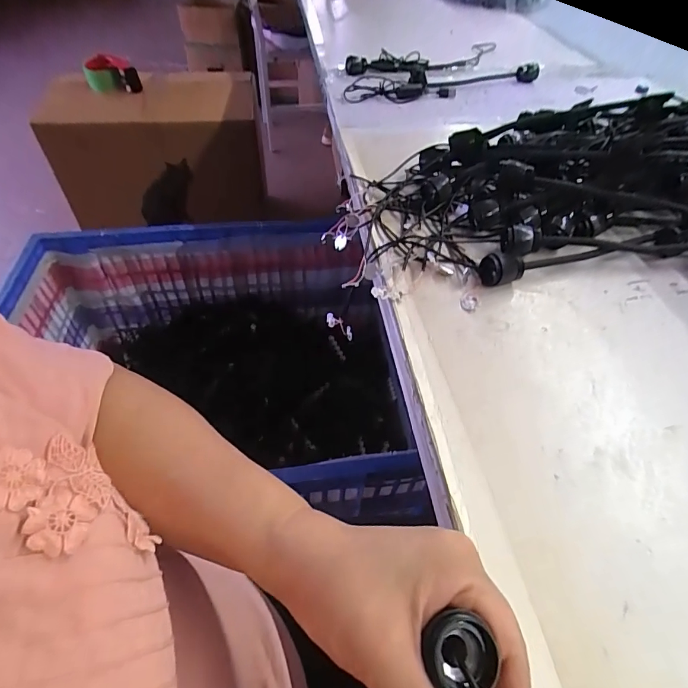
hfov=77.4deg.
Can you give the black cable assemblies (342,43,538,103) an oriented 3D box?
[{"bbox_3d":[0.163,-0.491,0.768,0.378,0.034,0.201,-20,51,-18],"label":"black cable assemblies"}]

